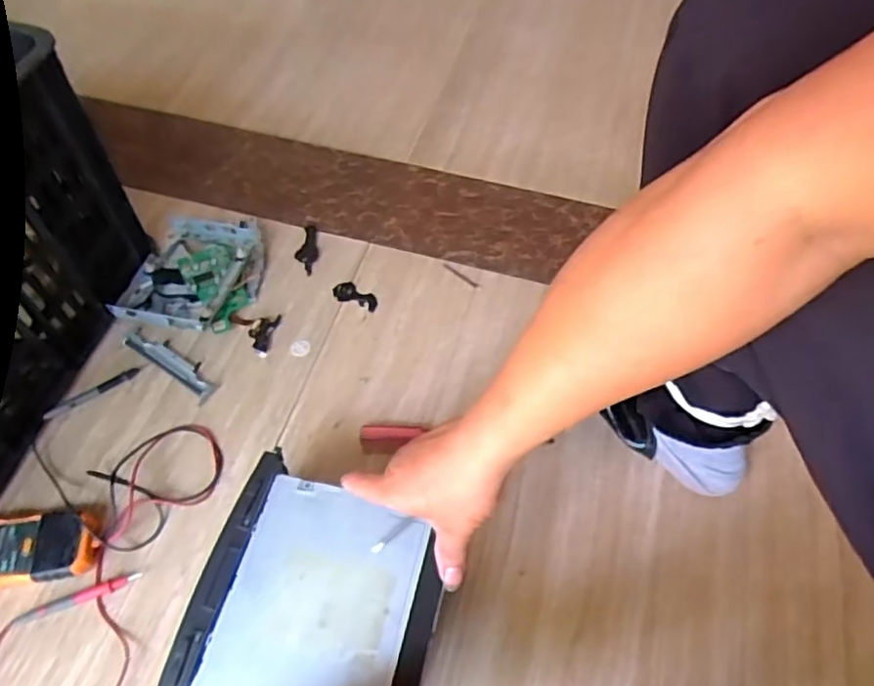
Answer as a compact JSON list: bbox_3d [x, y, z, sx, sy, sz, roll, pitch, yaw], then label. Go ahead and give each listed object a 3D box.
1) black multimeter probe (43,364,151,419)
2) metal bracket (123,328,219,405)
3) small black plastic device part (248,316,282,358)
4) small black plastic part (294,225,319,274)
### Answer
[{"bbox_3d":[-0.362,0.049,0.687,0.107,0.014,0.013,-32,64,-19],"label":"black multimeter probe"},{"bbox_3d":[-0.293,0.021,0.713,0.125,0.010,0.031,32,63,18],"label":"metal bracket"},{"bbox_3d":[-0.198,-0.011,0.733,0.027,0.006,0.054,13,59,7],"label":"small black plastic device part"},{"bbox_3d":[-0.163,-0.119,0.808,0.028,0.006,0.080,-5,59,-4],"label":"small black plastic part"}]

